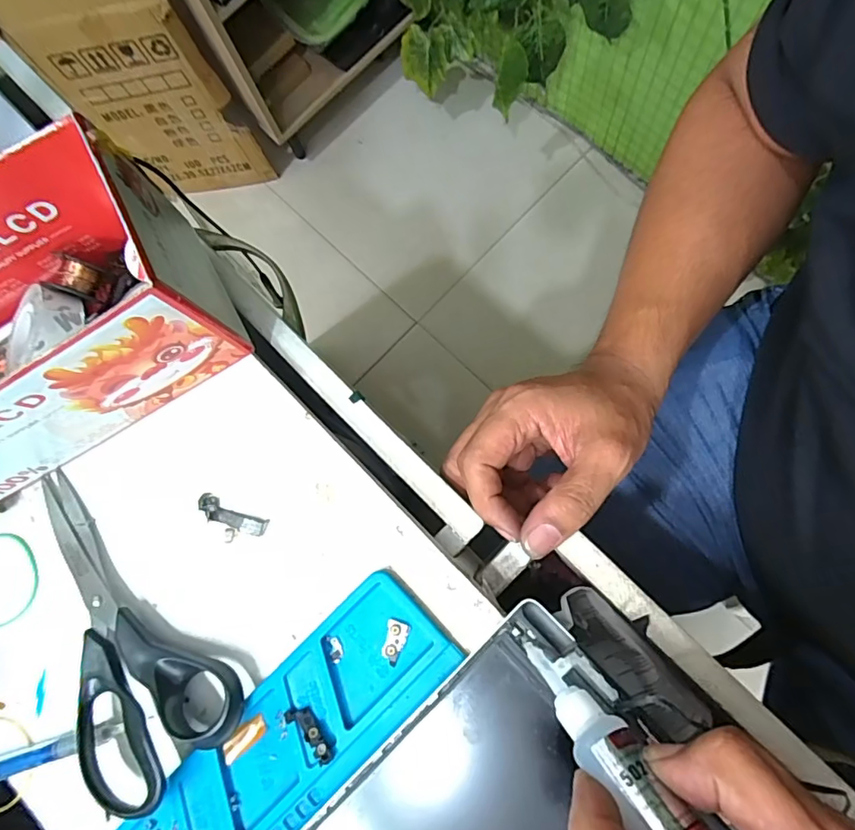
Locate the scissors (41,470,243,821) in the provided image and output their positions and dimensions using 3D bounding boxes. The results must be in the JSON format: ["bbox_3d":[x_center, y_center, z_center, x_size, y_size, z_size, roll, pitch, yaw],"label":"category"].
[{"bbox_3d":[-0.174,0.115,0.272,0.167,0.025,0.077,41,87,12],"label":"scissors"}]

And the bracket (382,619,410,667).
[{"bbox_3d":[-0.017,0.111,0.260,0.011,0.004,0.020,22,84,10],"label":"bracket"}]

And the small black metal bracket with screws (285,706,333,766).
[{"bbox_3d":[-0.056,0.152,0.253,0.029,0.006,0.011,42,87,12],"label":"small black metal bracket with screws"}]

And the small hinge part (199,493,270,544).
[{"bbox_3d":[-0.106,0.057,0.283,0.040,0.005,0.018,22,84,10],"label":"small hinge part"}]

